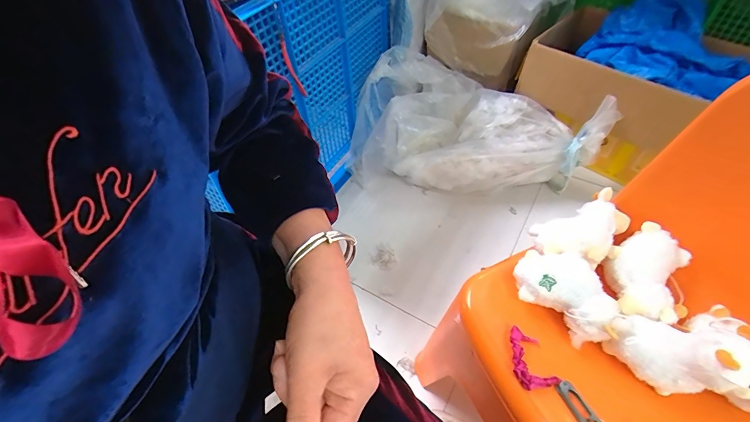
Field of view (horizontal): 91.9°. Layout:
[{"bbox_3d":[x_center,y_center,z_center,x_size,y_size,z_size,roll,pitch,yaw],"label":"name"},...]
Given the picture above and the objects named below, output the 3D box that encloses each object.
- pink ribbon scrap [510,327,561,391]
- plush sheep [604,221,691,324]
[{"bbox_3d":[0.174,0.165,0.412,0.047,0.021,0.064,-11,50,-6],"label":"pink ribbon scrap"},{"bbox_3d":[0.339,0.076,0.454,0.081,0.047,0.123,19,54,18],"label":"plush sheep"}]

